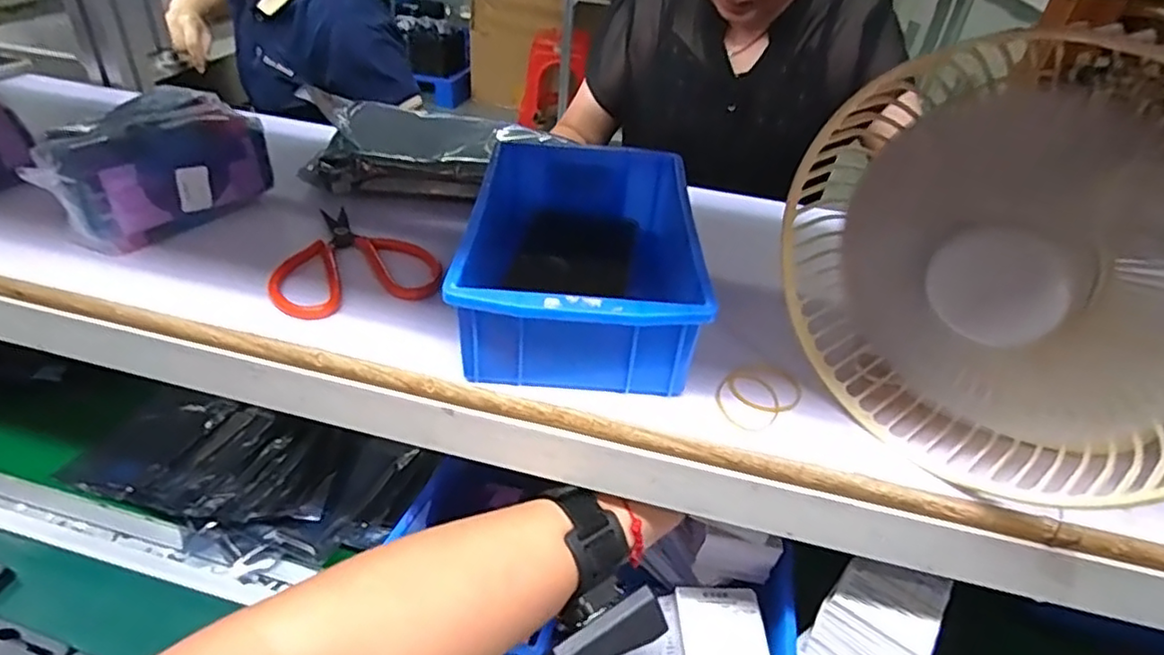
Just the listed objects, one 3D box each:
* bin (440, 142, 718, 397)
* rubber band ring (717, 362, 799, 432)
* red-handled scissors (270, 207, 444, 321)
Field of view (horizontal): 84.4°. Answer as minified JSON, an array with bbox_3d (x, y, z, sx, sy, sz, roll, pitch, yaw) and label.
[{"bbox_3d":[-0.006,-0.041,0.396,0.130,0.070,0.197,4,36,-2],"label":"bin"},{"bbox_3d":[0.096,0.036,0.354,0.056,0.004,0.039,-22,44,-33],"label":"rubber band ring"},{"bbox_3d":[-0.155,-0.046,0.432,0.108,0.018,0.112,-16,41,-27],"label":"red-handled scissors"}]

